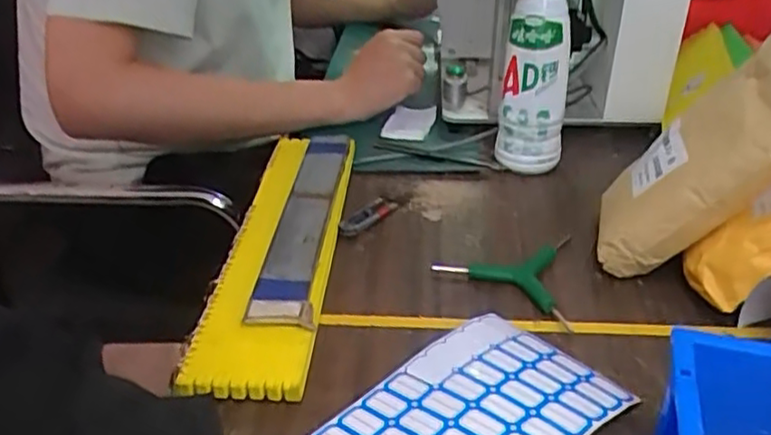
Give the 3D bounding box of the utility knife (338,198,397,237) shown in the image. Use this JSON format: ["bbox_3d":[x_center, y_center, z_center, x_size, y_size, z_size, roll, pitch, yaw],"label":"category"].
[{"bbox_3d":[-0.016,-0.001,0.604,0.016,0.015,0.069,20,38,30],"label":"utility knife"}]

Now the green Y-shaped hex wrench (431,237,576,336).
[{"bbox_3d":[0.090,0.044,0.523,0.105,0.018,0.083,5,32,10],"label":"green Y-shaped hex wrench"}]

